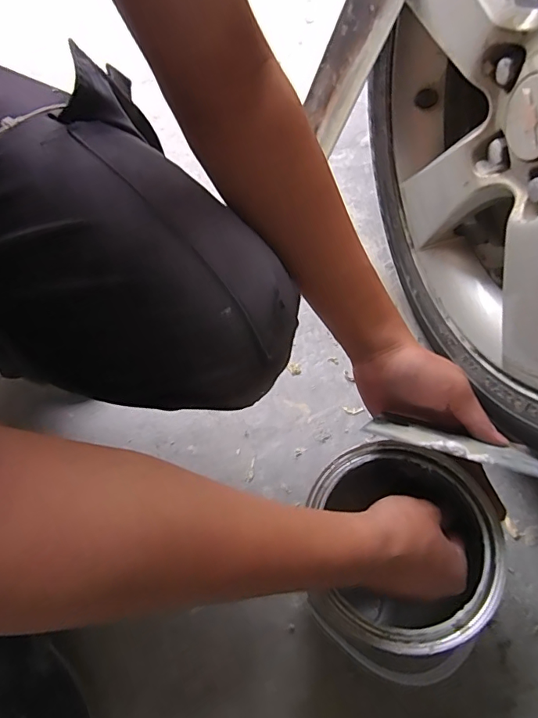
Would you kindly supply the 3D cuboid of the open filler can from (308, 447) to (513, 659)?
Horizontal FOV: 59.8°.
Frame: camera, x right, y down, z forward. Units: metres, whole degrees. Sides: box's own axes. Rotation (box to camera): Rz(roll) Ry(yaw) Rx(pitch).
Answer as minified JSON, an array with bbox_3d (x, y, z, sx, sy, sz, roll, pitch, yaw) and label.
[{"bbox_3d":[0.115,0.162,0.422,0.146,0.136,0.150,-1,62,2],"label":"open filler can"}]

